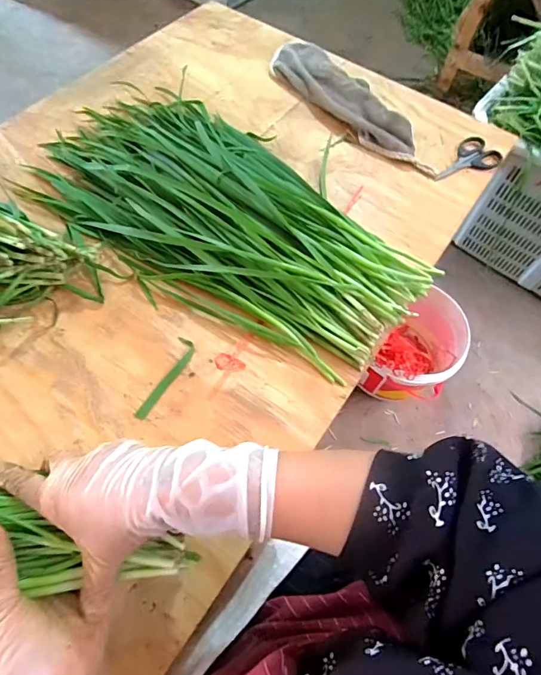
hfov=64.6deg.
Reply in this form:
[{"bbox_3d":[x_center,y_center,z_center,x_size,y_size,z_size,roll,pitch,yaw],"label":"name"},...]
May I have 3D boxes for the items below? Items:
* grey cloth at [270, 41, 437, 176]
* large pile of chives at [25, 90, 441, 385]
[{"bbox_3d":[0.123,-0.369,0.655,0.101,0.031,0.345,-34,68,-20],"label":"grey cloth"},{"bbox_3d":[-0.062,-0.166,0.522,0.510,0.055,0.256,37,65,16],"label":"large pile of chives"}]

